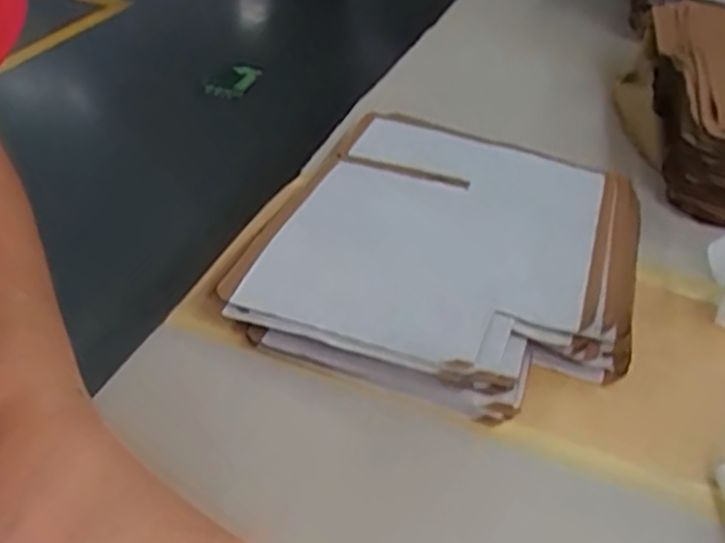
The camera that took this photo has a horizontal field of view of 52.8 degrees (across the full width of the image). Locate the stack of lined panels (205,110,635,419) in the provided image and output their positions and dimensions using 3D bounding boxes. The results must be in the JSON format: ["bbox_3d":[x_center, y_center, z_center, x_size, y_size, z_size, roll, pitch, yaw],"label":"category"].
[{"bbox_3d":[0.056,-0.016,0.456,0.217,0.030,0.241,15,40,12],"label":"stack of lined panels"}]

